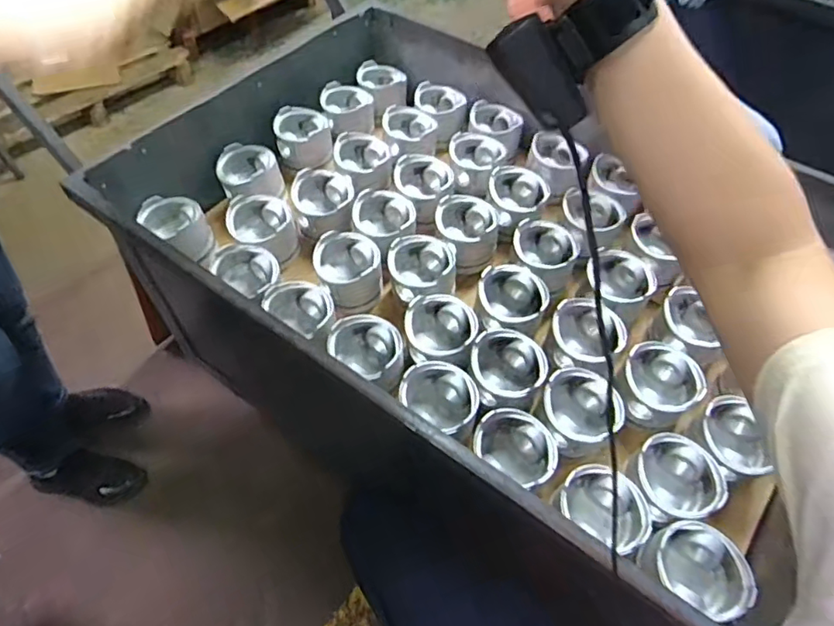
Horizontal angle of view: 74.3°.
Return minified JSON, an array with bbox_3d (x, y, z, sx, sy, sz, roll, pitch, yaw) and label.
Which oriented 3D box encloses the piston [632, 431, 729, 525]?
[{"bbox_3d":[0.323,0.216,0.699,0.102,0.066,0.115,33,61,19],"label":"piston"}]

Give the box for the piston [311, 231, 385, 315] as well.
[{"bbox_3d":[-0.110,-0.066,0.903,0.106,0.083,0.110,-9,56,-8],"label":"piston"}]

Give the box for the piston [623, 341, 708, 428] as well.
[{"bbox_3d":[0.341,0.100,0.778,0.102,0.073,0.106,1,55,-1],"label":"piston"}]

